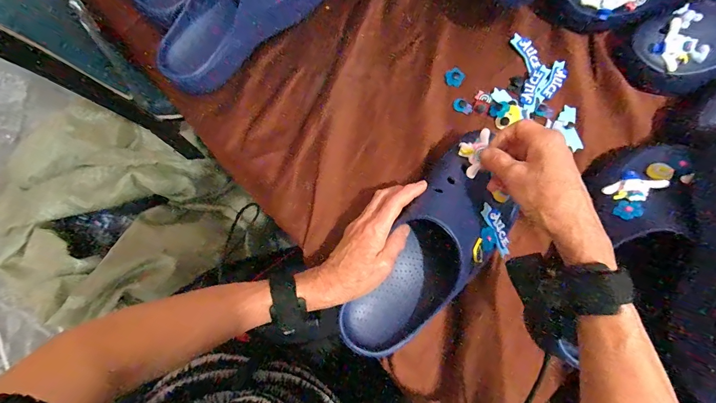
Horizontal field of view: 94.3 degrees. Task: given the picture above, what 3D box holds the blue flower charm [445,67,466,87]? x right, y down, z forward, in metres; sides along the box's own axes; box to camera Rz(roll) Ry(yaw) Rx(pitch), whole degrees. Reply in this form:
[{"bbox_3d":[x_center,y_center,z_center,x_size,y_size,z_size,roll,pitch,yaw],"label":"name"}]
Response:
[{"bbox_3d":[0.133,-0.170,0.457,0.025,0.009,0.022,26,80,6],"label":"blue flower charm"}]

